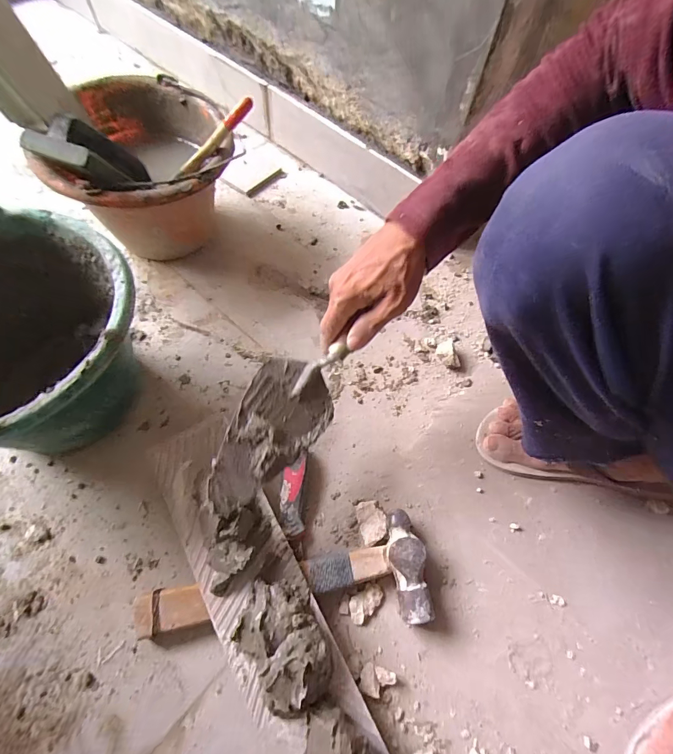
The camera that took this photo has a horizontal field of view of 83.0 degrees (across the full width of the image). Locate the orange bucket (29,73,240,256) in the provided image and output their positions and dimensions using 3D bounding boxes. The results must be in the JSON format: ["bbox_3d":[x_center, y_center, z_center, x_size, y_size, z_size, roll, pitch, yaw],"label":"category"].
[{"bbox_3d":[-0.248,-0.270,0.548,0.206,0.173,0.217,1,63,-3],"label":"orange bucket"}]

